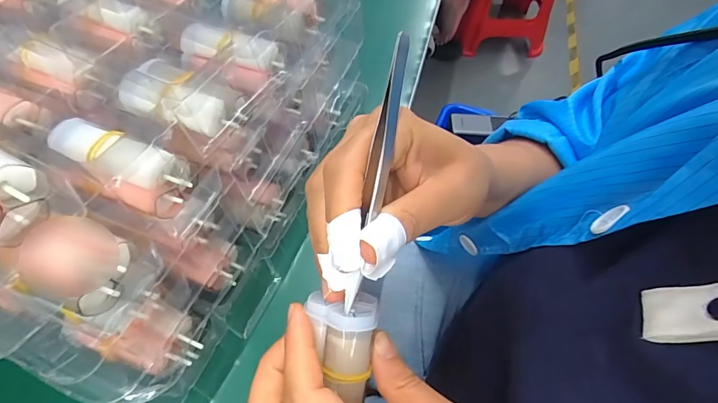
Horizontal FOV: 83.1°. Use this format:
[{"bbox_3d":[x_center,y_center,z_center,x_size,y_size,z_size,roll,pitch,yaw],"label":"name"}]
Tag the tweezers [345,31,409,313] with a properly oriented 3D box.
[{"bbox_3d":[0.008,-0.011,0.180,0.009,0.007,0.121,12,94,5],"label":"tweezers"}]

